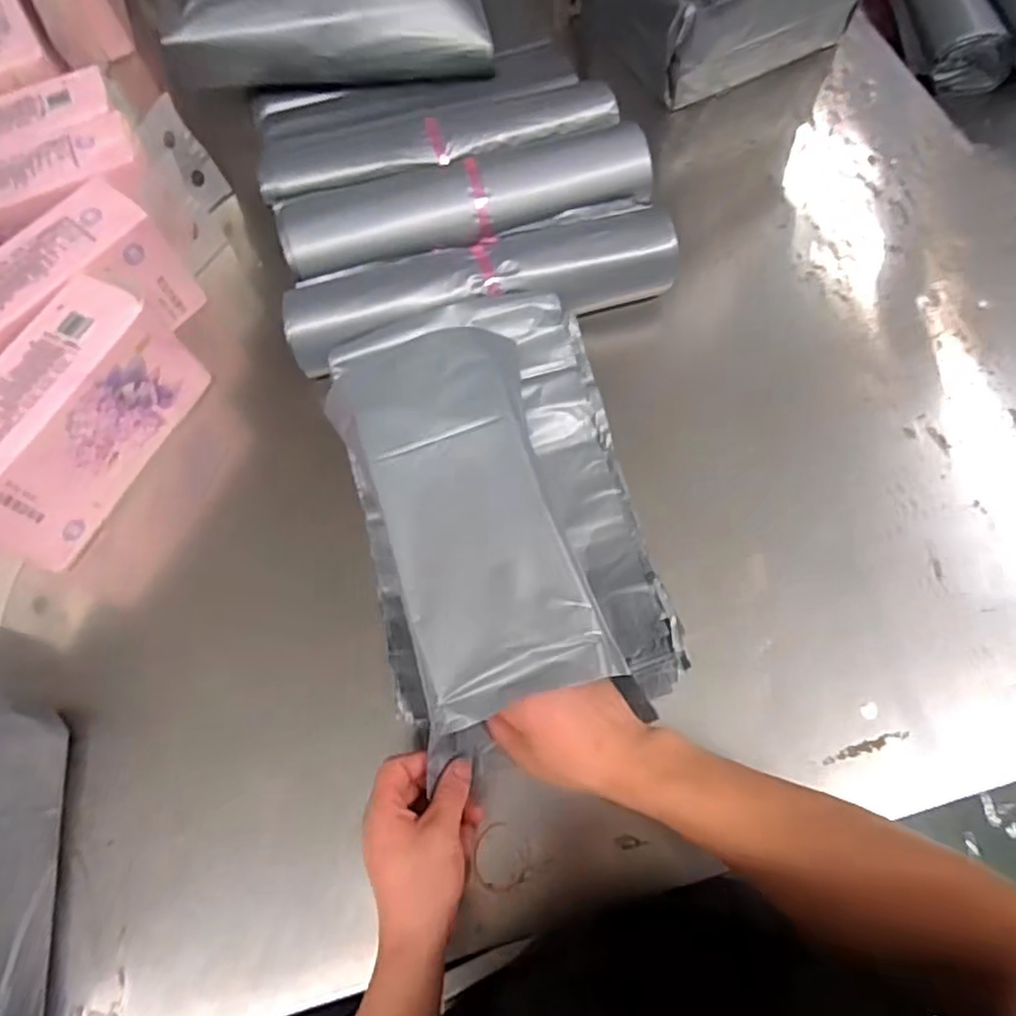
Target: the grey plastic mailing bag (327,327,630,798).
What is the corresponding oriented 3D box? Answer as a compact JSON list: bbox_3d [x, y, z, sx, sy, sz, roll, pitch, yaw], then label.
[{"bbox_3d":[-0.032,0.005,0.506,0.146,0.025,0.326,-16,71,-5],"label":"grey plastic mailing bag"}]

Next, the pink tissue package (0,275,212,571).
[{"bbox_3d":[-0.416,-0.079,0.613,0.086,0.128,0.239,24,70,11],"label":"pink tissue package"}]

